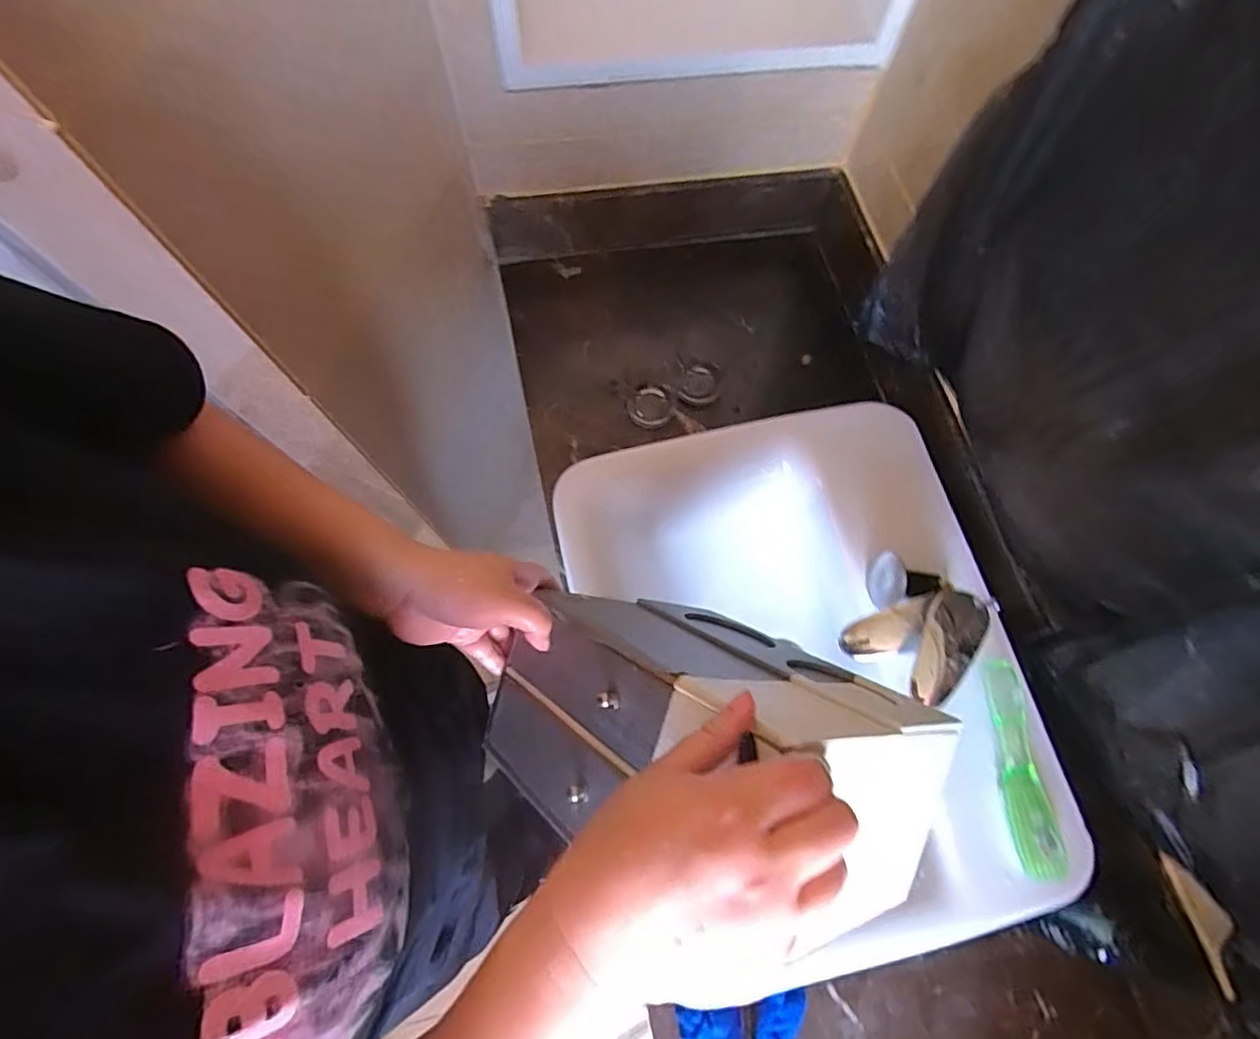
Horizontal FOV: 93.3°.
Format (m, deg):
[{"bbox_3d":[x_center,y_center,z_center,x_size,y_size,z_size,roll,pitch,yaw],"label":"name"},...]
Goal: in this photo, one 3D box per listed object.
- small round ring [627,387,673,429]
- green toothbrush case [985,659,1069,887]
[{"bbox_3d":[0.026,-0.151,0.801,0.059,0.015,0.055,0,72,-1],"label":"small round ring"},{"bbox_3d":[0.366,0.231,0.557,0.031,0.031,0.187,-5,72,-3],"label":"green toothbrush case"}]

